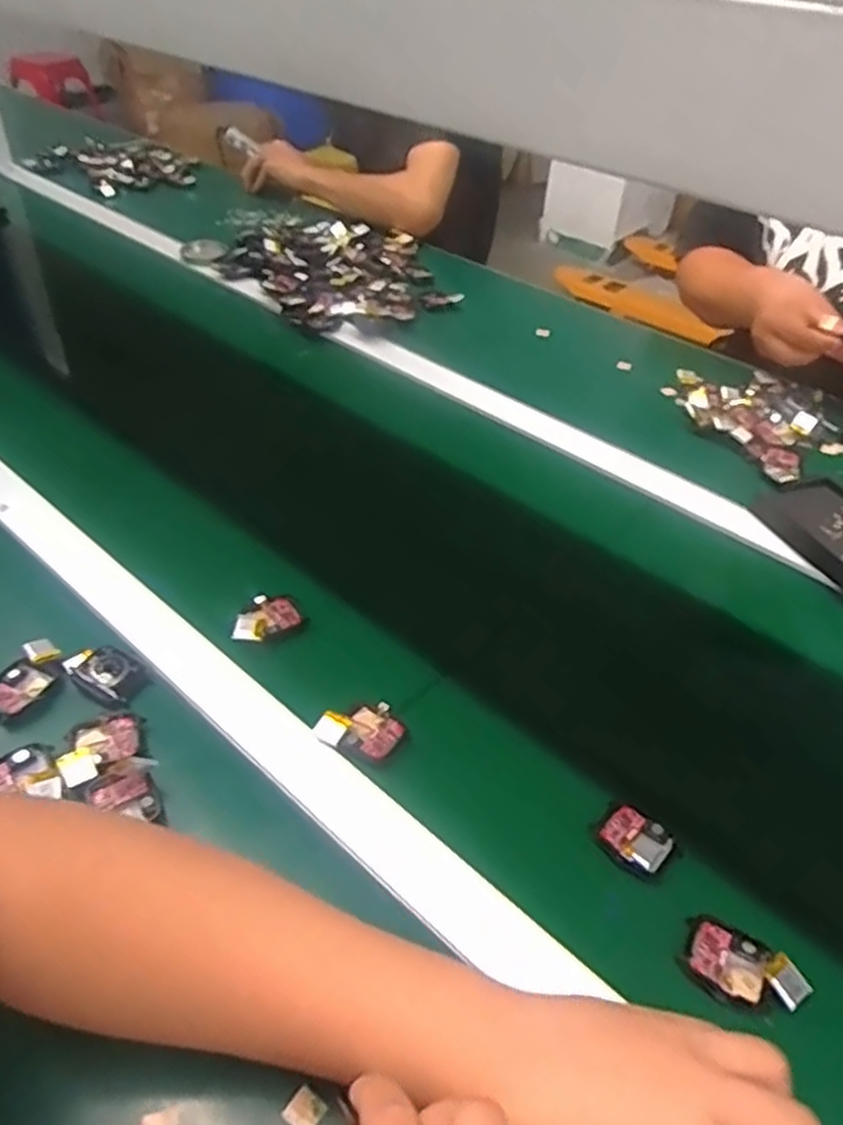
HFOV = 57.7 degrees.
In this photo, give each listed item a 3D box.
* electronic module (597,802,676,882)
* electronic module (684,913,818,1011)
[{"bbox_3d":[0.127,0.164,0.452,0.040,0.005,0.035,34,51,28],"label":"electronic module"},{"bbox_3d":[0.168,0.212,0.398,0.058,0.011,0.040,26,48,22],"label":"electronic module"}]

